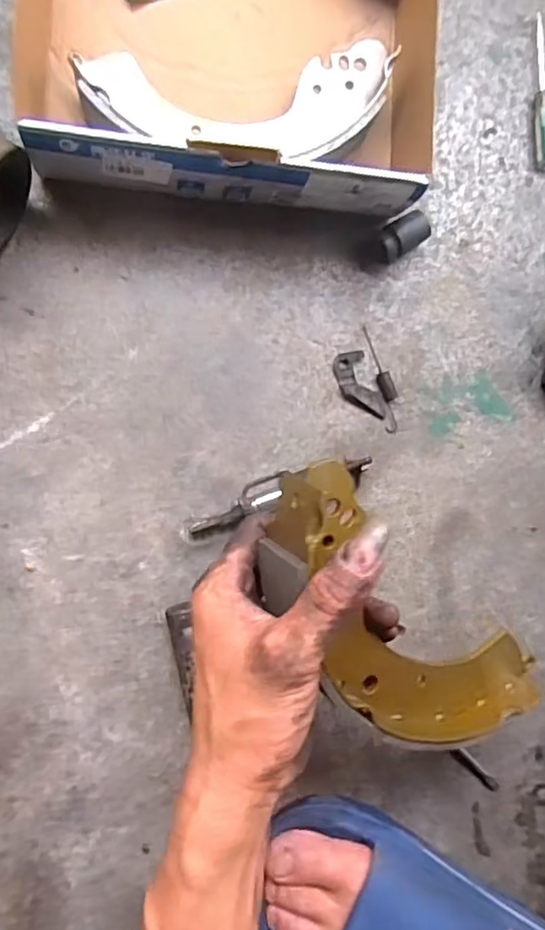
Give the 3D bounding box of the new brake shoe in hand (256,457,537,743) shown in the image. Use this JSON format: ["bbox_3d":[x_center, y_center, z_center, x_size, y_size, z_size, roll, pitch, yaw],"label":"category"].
[{"bbox_3d":[0.068,0.089,0.338,0.089,0.040,0.213,-46,117,-7],"label":"new brake shoe in hand"}]

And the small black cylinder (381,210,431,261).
[{"bbox_3d":[0.090,-0.159,0.448,0.038,0.023,0.021,-36,95,-8],"label":"small black cylinder"}]

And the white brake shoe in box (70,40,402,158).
[{"bbox_3d":[-0.017,-0.230,0.416,0.202,0.048,0.082,-11,91,-10],"label":"white brake shoe in box"}]

